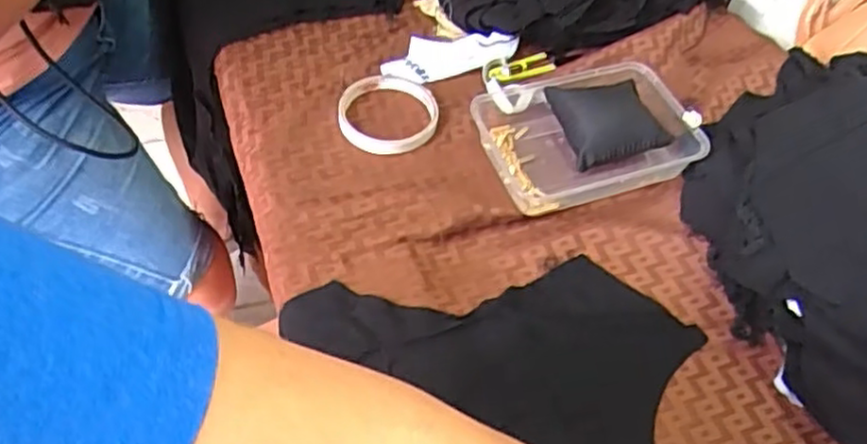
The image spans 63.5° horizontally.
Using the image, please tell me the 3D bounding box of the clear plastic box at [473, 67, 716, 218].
[{"bbox_3d":[0.134,-0.078,0.591,0.183,0.039,0.128,-14,56,-15],"label":"clear plastic box"}]

